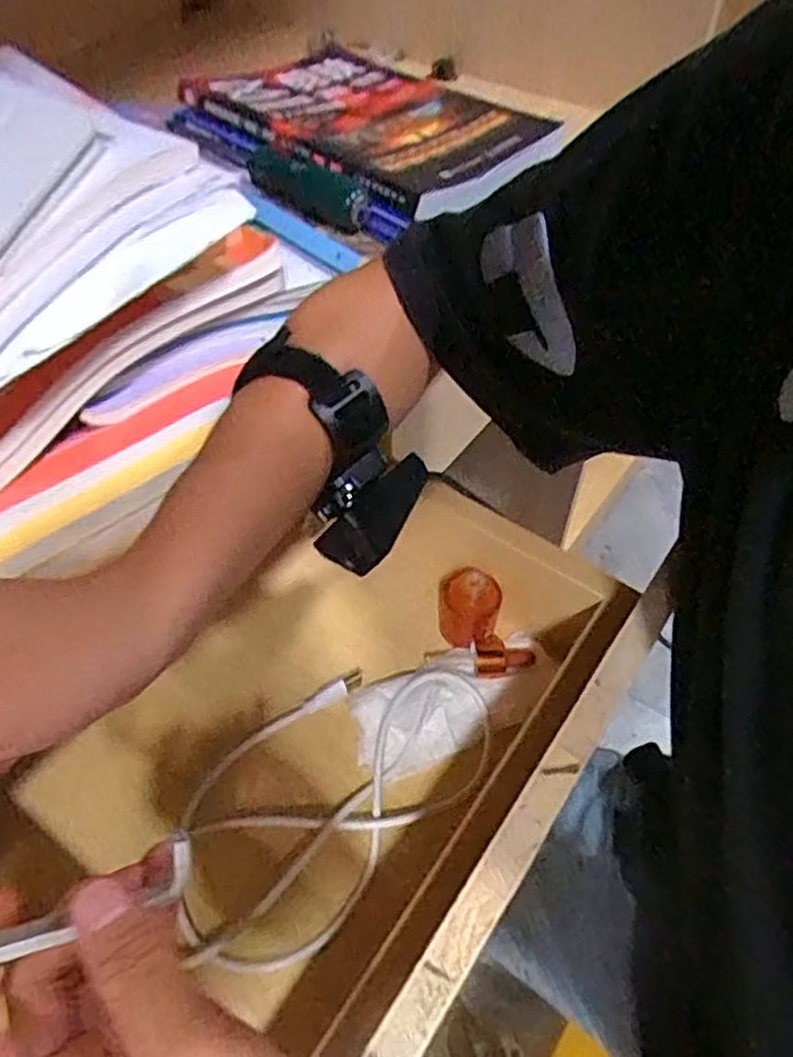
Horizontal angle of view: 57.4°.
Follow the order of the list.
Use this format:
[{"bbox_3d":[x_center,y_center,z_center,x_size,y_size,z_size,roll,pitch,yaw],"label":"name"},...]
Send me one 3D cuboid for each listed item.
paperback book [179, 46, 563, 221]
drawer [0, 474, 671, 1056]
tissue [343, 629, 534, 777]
[{"bbox_3d":[-0.014,-0.300,0.524,0.231,0.011,0.164,34,60,24],"label":"paperback book"},{"bbox_3d":[-0.034,0.121,0.374,0.208,0.128,0.345,29,58,21],"label":"drawer"},{"bbox_3d":[0.035,0.105,0.453,0.130,0.019,0.059,-21,55,-15],"label":"tissue"}]

